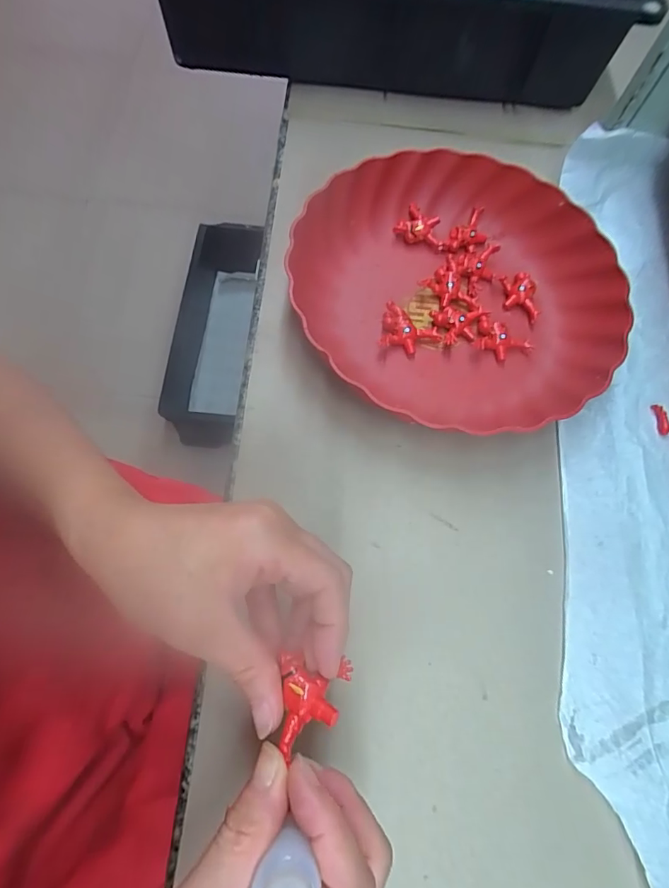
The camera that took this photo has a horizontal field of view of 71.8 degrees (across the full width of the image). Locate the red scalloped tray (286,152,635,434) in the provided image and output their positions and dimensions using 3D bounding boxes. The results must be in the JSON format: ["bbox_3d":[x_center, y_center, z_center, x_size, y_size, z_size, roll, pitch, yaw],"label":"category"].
[{"bbox_3d":[0.088,-0.118,0.355,0.250,0.041,0.231,8,69,3],"label":"red scalloped tray"}]

